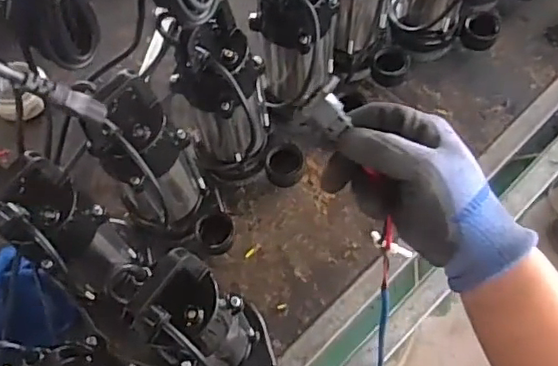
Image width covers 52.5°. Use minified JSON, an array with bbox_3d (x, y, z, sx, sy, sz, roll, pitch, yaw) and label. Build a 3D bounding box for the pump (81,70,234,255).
[{"bbox_3d":[-0.144,-0.004,0.684,0.103,0.287,0.110,-31,67,-11],"label":"pump"}]

